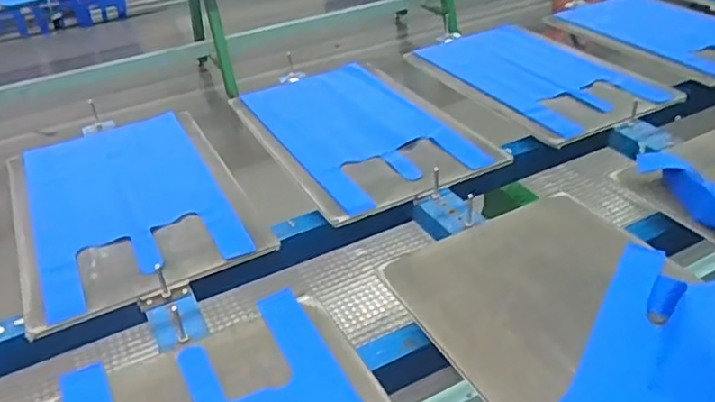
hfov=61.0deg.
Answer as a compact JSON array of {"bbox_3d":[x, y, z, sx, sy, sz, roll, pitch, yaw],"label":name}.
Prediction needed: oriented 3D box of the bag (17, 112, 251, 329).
[{"bbox_3d":[-0.454,-0.014,1.185,0.334,0.012,0.592,-20,38,-20],"label":"bag"}]

